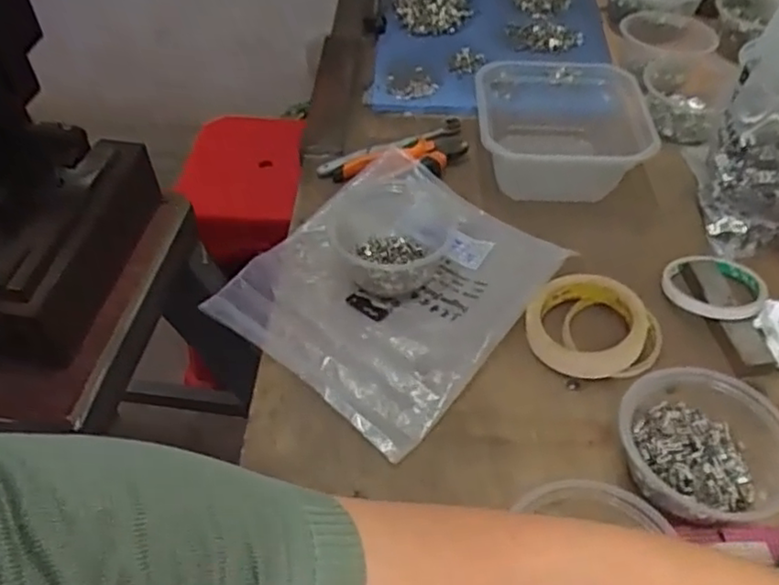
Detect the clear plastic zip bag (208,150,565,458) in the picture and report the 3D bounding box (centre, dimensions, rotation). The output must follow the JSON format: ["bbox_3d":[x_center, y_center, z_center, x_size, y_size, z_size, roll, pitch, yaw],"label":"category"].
[{"bbox_3d":[0.001,-0.014,0.613,0.232,0.034,0.258,33,56,26],"label":"clear plastic zip bag"}]

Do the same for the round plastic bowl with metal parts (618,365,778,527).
[{"bbox_3d":[0.224,0.112,0.480,0.115,0.052,0.116,0,49,0],"label":"round plastic bowl with metal parts"}]

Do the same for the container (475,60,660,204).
[{"bbox_3d":[0.190,-0.172,0.712,0.180,0.077,0.170,0,49,0],"label":"container"}]

